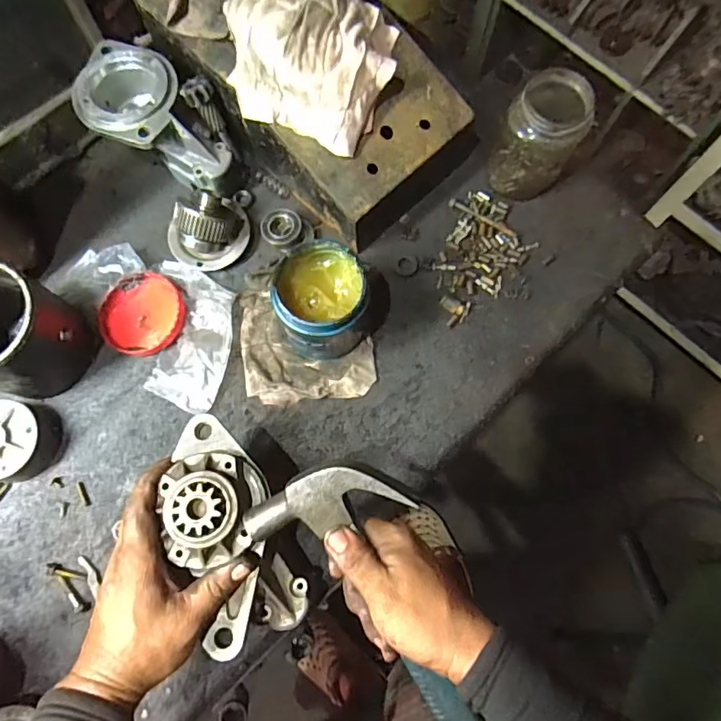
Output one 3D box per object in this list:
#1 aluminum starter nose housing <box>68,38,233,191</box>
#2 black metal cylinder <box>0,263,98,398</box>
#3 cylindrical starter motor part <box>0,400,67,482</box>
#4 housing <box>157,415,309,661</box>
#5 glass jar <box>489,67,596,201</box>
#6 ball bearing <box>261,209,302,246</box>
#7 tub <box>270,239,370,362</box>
[{"bbox_3d":[-0.233,-0.262,0.579,0.189,0.090,0.105,45,80,-5],"label":"aluminum starter nose housing"},{"bbox_3d":[-0.352,-0.031,0.511,0.120,0.113,0.103,29,78,7],"label":"black metal cylinder"},{"bbox_3d":[-0.352,0.081,0.521,0.079,0.039,0.077,0,76,0],"label":"cylindrical starter motor part"},{"bbox_3d":[-0.112,0.146,0.438,0.082,0.071,0.189,-22,92,-5],"label":"housing"},{"bbox_3d":[0.189,-0.230,0.554,0.075,0.131,0.070,0,76,0],"label":"glass jar"},{"bbox_3d":[-0.089,-0.149,0.589,0.045,0.020,0.042,0,76,0],"label":"ball bearing"},{"bbox_3d":[-0.037,-0.055,0.520,0.082,0.104,0.086,0,76,0],"label":"tub"}]

